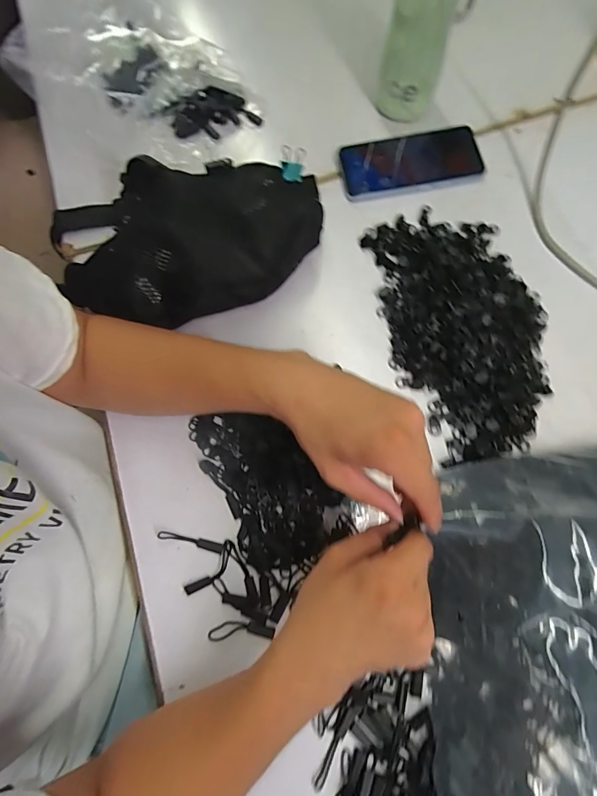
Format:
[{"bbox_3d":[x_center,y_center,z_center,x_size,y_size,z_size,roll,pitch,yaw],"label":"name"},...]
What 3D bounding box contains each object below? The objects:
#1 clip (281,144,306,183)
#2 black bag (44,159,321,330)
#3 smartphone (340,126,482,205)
[{"bbox_3d":[-0.008,-0.238,0.393,0.028,0.030,0.024,-23,50,-31],"label":"clip"},{"bbox_3d":[-0.104,-0.150,0.376,0.274,0.103,0.142,-13,75,-1],"label":"black bag"},{"bbox_3d":[0.131,-0.274,0.449,0.159,0.013,0.078,-11,75,-1],"label":"smartphone"}]

